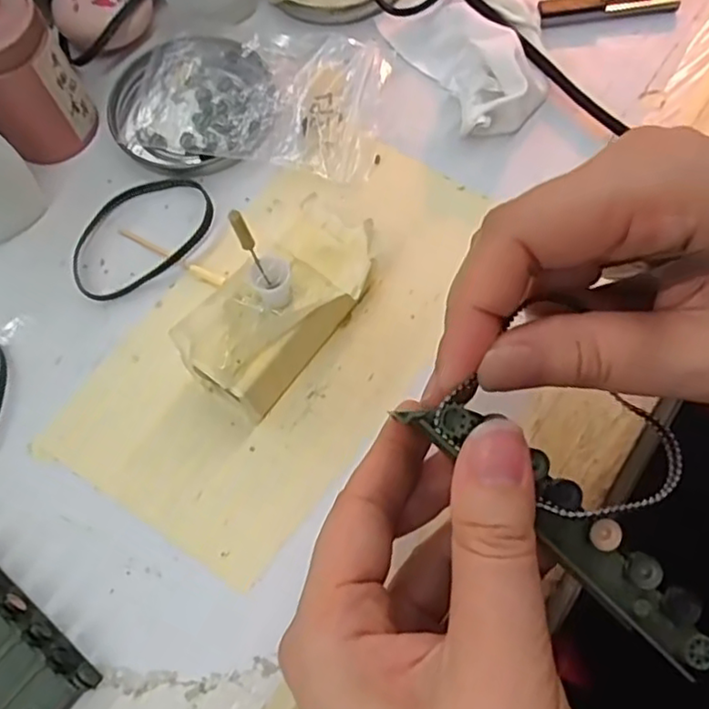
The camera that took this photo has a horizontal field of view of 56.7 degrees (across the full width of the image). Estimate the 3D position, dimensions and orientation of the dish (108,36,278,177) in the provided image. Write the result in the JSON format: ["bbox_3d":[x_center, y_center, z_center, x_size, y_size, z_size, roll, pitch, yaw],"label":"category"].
[{"bbox_3d":[-0.078,-0.122,0.314,0.079,0.008,0.076,-6,68,1],"label":"dish"}]

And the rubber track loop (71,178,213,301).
[{"bbox_3d":[-0.097,-0.056,0.296,0.070,0.004,0.048,-32,70,-10],"label":"rubber track loop"}]

